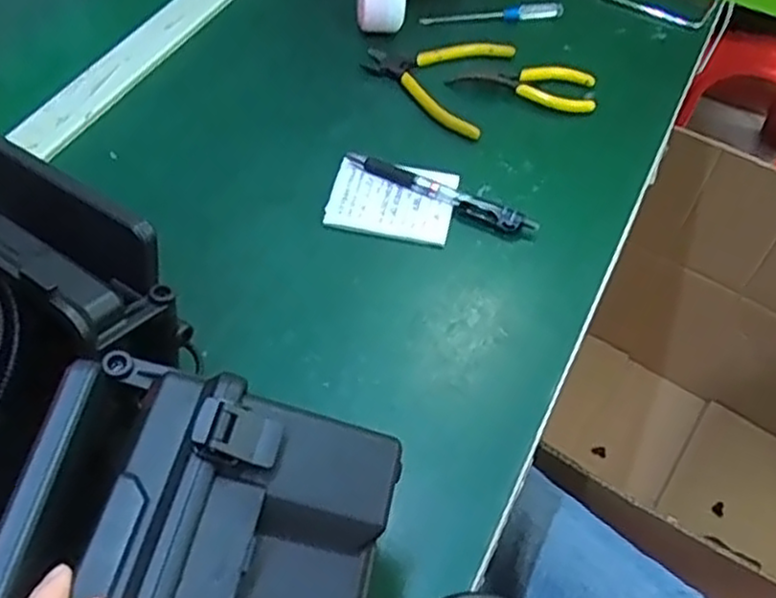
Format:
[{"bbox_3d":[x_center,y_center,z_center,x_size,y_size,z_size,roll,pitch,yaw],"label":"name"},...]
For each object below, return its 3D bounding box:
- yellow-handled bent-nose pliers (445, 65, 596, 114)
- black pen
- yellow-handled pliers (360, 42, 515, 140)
[{"bbox_3d":[0.111,-0.177,0.595,0.116,0.010,0.039,7,54,3],"label":"yellow-handled bent-nose pliers"},{"bbox_3d":[0.037,-0.077,0.529,0.145,0.014,0.014,22,56,14],"label":"black pen"},{"bbox_3d":[0.034,-0.185,0.603,0.115,0.012,0.111,16,55,10],"label":"yellow-handled pliers"}]

